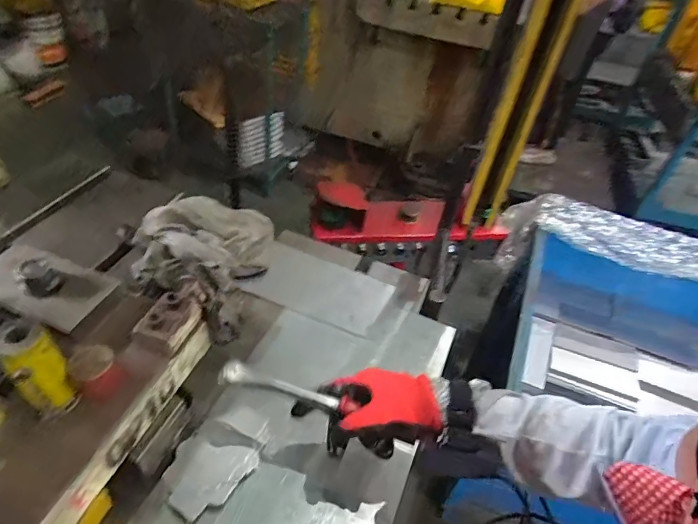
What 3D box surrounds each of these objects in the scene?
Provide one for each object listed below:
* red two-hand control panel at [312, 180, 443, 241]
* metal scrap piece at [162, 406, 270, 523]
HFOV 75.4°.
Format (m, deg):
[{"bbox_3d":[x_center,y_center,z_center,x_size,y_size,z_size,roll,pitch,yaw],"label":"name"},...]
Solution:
[{"bbox_3d":[0.076,-0.134,1.236,0.347,0.136,0.113,-4,45,-10],"label":"red two-hand control panel"},{"bbox_3d":[-0.150,0.223,0.522,0.076,0.014,0.127,30,49,22],"label":"metal scrap piece"}]

